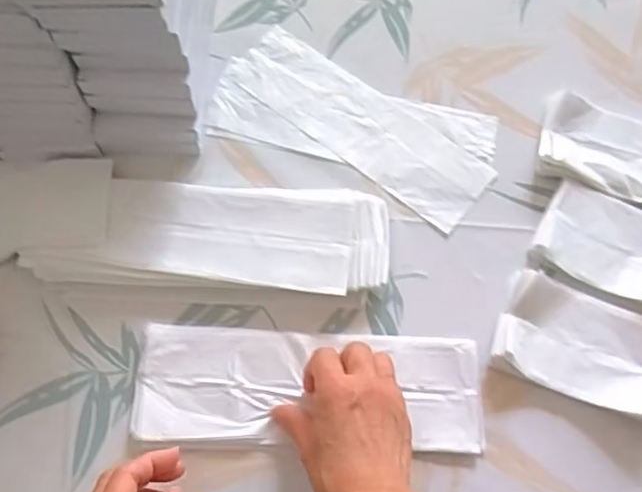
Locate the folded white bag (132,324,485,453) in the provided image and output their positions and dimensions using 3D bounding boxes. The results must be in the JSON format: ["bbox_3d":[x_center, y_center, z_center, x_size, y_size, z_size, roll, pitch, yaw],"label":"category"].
[{"bbox_3d":[-0.009,0.104,0.471,0.250,0.010,0.085,1,69,0],"label":"folded white bag"}]

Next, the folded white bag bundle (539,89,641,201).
[{"bbox_3d":[0.252,-0.082,0.545,0.123,0.020,0.081,16,69,6],"label":"folded white bag bundle"}]

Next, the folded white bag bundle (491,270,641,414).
[{"bbox_3d":[0.200,0.075,0.483,0.127,0.021,0.080,24,70,8],"label":"folded white bag bundle"}]

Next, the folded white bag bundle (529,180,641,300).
[{"bbox_3d":[0.242,0.002,0.513,0.126,0.017,0.080,25,71,9],"label":"folded white bag bundle"}]

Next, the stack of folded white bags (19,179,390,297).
[{"bbox_3d":[-0.083,-0.008,0.513,0.271,0.020,0.087,3,69,1],"label":"stack of folded white bags"}]

